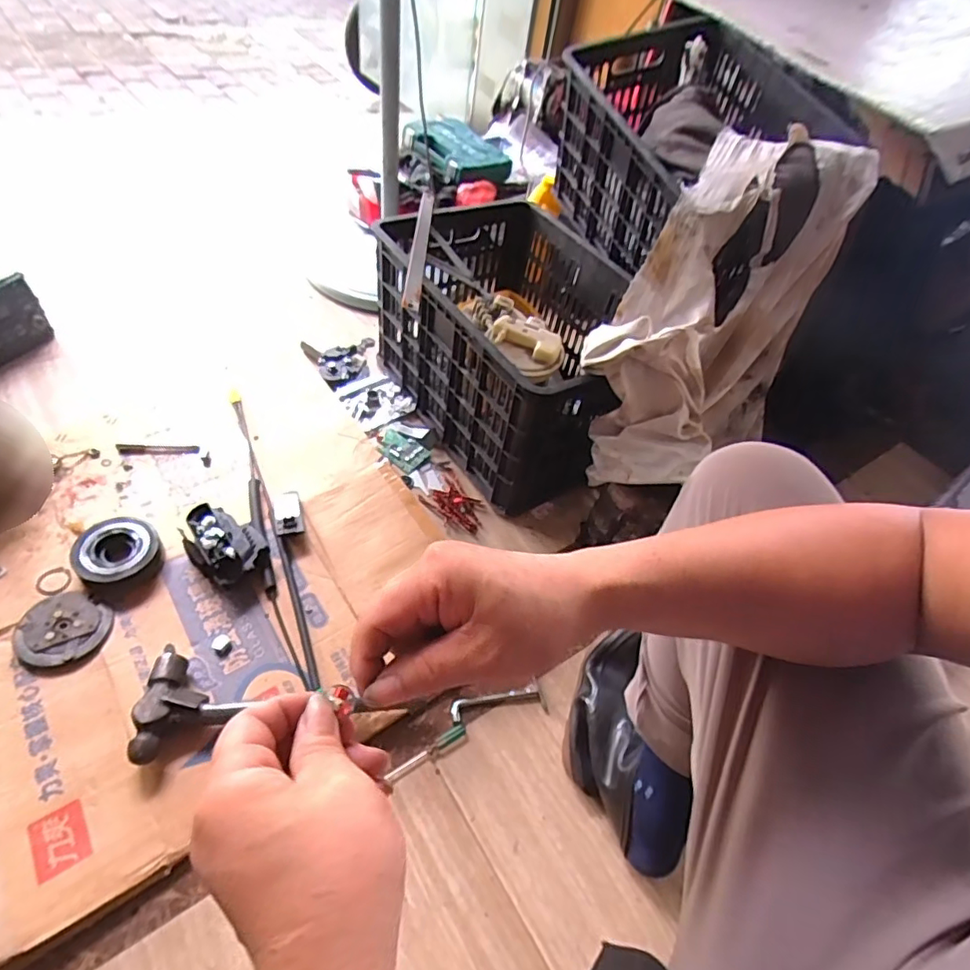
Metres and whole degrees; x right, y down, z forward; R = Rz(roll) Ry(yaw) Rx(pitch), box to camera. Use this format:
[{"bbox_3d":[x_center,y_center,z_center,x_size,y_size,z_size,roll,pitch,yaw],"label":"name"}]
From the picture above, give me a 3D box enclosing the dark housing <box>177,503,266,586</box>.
[{"bbox_3d":[-0.368,0.083,0.793,0.119,0.066,0.085,39,54,21],"label":"dark housing"}]

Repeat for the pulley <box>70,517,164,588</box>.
[{"bbox_3d":[-0.513,0.095,0.779,0.109,0.046,0.103,-17,55,-19],"label":"pulley"}]

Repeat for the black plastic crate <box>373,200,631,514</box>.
[{"bbox_3d":[0.068,-0.268,1.016,0.397,0.277,0.521,-27,59,-24],"label":"black plastic crate"}]

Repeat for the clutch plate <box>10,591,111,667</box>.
[{"bbox_3d":[-0.540,0.183,0.715,0.099,0.015,0.094,5,49,-6],"label":"clutch plate"}]

